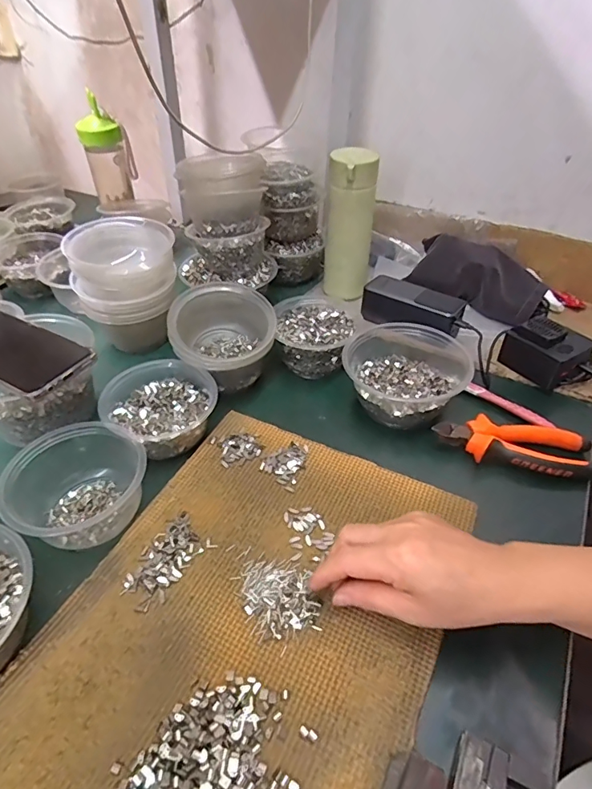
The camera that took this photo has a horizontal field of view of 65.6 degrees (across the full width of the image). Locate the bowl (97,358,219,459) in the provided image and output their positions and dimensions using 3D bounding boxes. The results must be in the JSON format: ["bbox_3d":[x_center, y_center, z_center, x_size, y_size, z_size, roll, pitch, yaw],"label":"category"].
[{"bbox_3d":[-0.140,0.016,0.476,0.112,0.054,0.106,-1,42,1],"label":"bowl"}]

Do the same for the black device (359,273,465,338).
[{"bbox_3d":[0.159,-0.117,0.623,0.135,0.049,0.057,29,50,29],"label":"black device"}]

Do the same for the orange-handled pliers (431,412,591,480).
[{"bbox_3d":[0.219,0.048,0.463,0.146,0.015,0.055,9,43,11],"label":"orange-handled pliers"}]

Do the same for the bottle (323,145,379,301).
[{"bbox_3d":[0.074,-0.227,0.632,0.065,0.185,0.056,5,42,7],"label":"bottle"}]

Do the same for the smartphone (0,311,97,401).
[{"bbox_3d":[-0.283,-0.043,0.456,0.159,0.011,0.077,21,46,20],"label":"smartphone"}]

